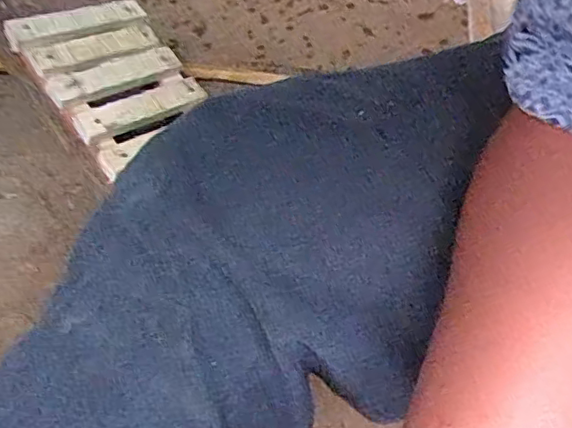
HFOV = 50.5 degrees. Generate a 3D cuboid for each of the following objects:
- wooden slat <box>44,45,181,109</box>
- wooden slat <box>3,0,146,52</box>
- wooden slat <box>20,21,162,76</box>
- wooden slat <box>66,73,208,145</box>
[{"bbox_3d":[-0.149,-0.123,0.532,0.119,0.012,0.029,-27,58,-30],"label":"wooden slat"},{"bbox_3d":[-0.188,-0.175,0.545,0.129,0.013,0.023,-25,57,-30],"label":"wooden slat"},{"bbox_3d":[-0.169,-0.149,0.541,0.120,0.012,0.032,-24,57,-29],"label":"wooden slat"},{"bbox_3d":[-0.125,-0.094,0.525,0.123,0.012,0.035,-31,59,-34],"label":"wooden slat"}]

